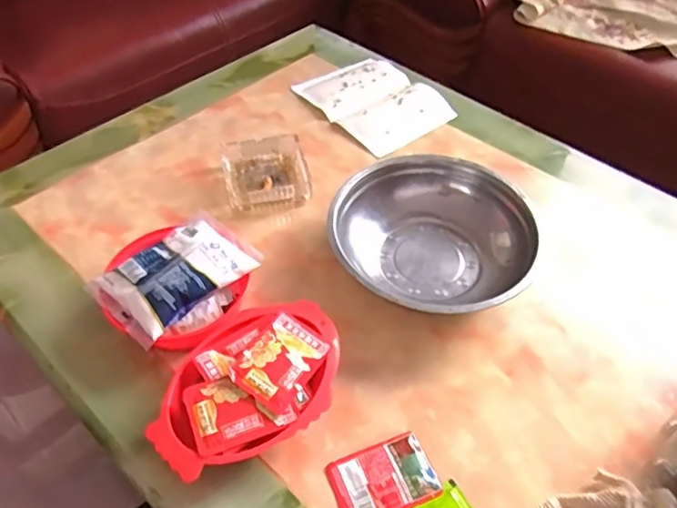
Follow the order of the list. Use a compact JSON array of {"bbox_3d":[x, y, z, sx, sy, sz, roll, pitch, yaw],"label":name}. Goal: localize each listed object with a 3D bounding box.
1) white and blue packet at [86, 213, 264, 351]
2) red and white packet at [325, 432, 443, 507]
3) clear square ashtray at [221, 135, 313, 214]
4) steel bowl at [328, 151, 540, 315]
[{"bbox_3d":[-0.186,0.016,0.661,0.167,0.034,0.111,-36,58,-27],"label":"white and blue packet"},{"bbox_3d":[0.044,0.222,0.565,0.098,0.007,0.069,-16,50,-14],"label":"red and white packet"},{"bbox_3d":[-0.107,-0.117,0.845,0.116,0.036,0.131,-11,49,-10],"label":"clear square ashtray"},{"bbox_3d":[0.111,-0.018,0.721,0.237,0.086,0.231,0,48,0],"label":"steel bowl"}]

